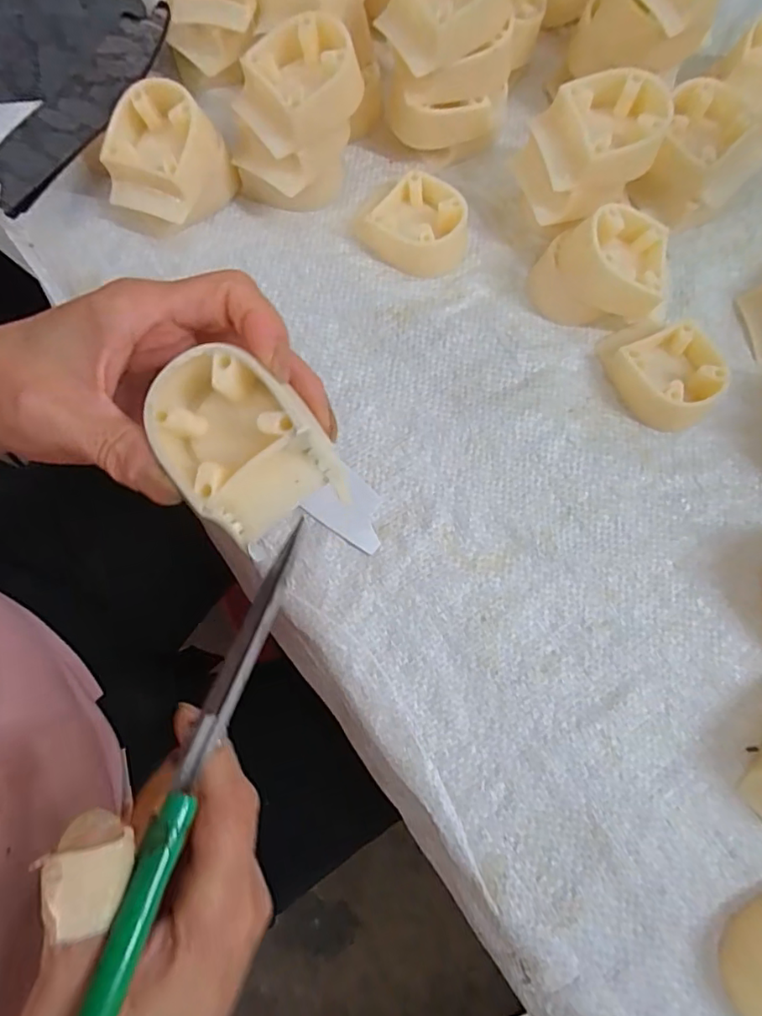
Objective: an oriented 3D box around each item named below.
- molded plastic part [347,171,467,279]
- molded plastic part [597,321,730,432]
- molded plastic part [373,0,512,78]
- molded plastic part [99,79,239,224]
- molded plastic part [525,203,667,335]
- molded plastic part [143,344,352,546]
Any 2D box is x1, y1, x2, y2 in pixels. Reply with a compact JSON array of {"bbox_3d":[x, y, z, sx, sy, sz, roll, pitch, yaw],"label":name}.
[{"bbox_3d":[0.020,-0.156,0.295,0.058,0.022,0.047,38,79,7],"label":"molded plastic part"},{"bbox_3d":[0.151,-0.073,0.282,0.048,0.021,0.062,-28,79,-7],"label":"molded plastic part"},{"bbox_3d":[0.031,-0.251,0.261,0.052,0.033,0.052,-34,80,-9],"label":"molded plastic part"},{"bbox_3d":[-0.112,-0.181,0.283,0.051,0.046,0.054,21,77,3],"label":"molded plastic part"},{"bbox_3d":[0.118,-0.128,0.283,0.066,0.042,0.046,12,77,1],"label":"molded plastic part"},{"bbox_3d":[-0.048,-0.021,0.177,0.045,0.021,0.064,-40,81,-9],"label":"molded plastic part"}]

